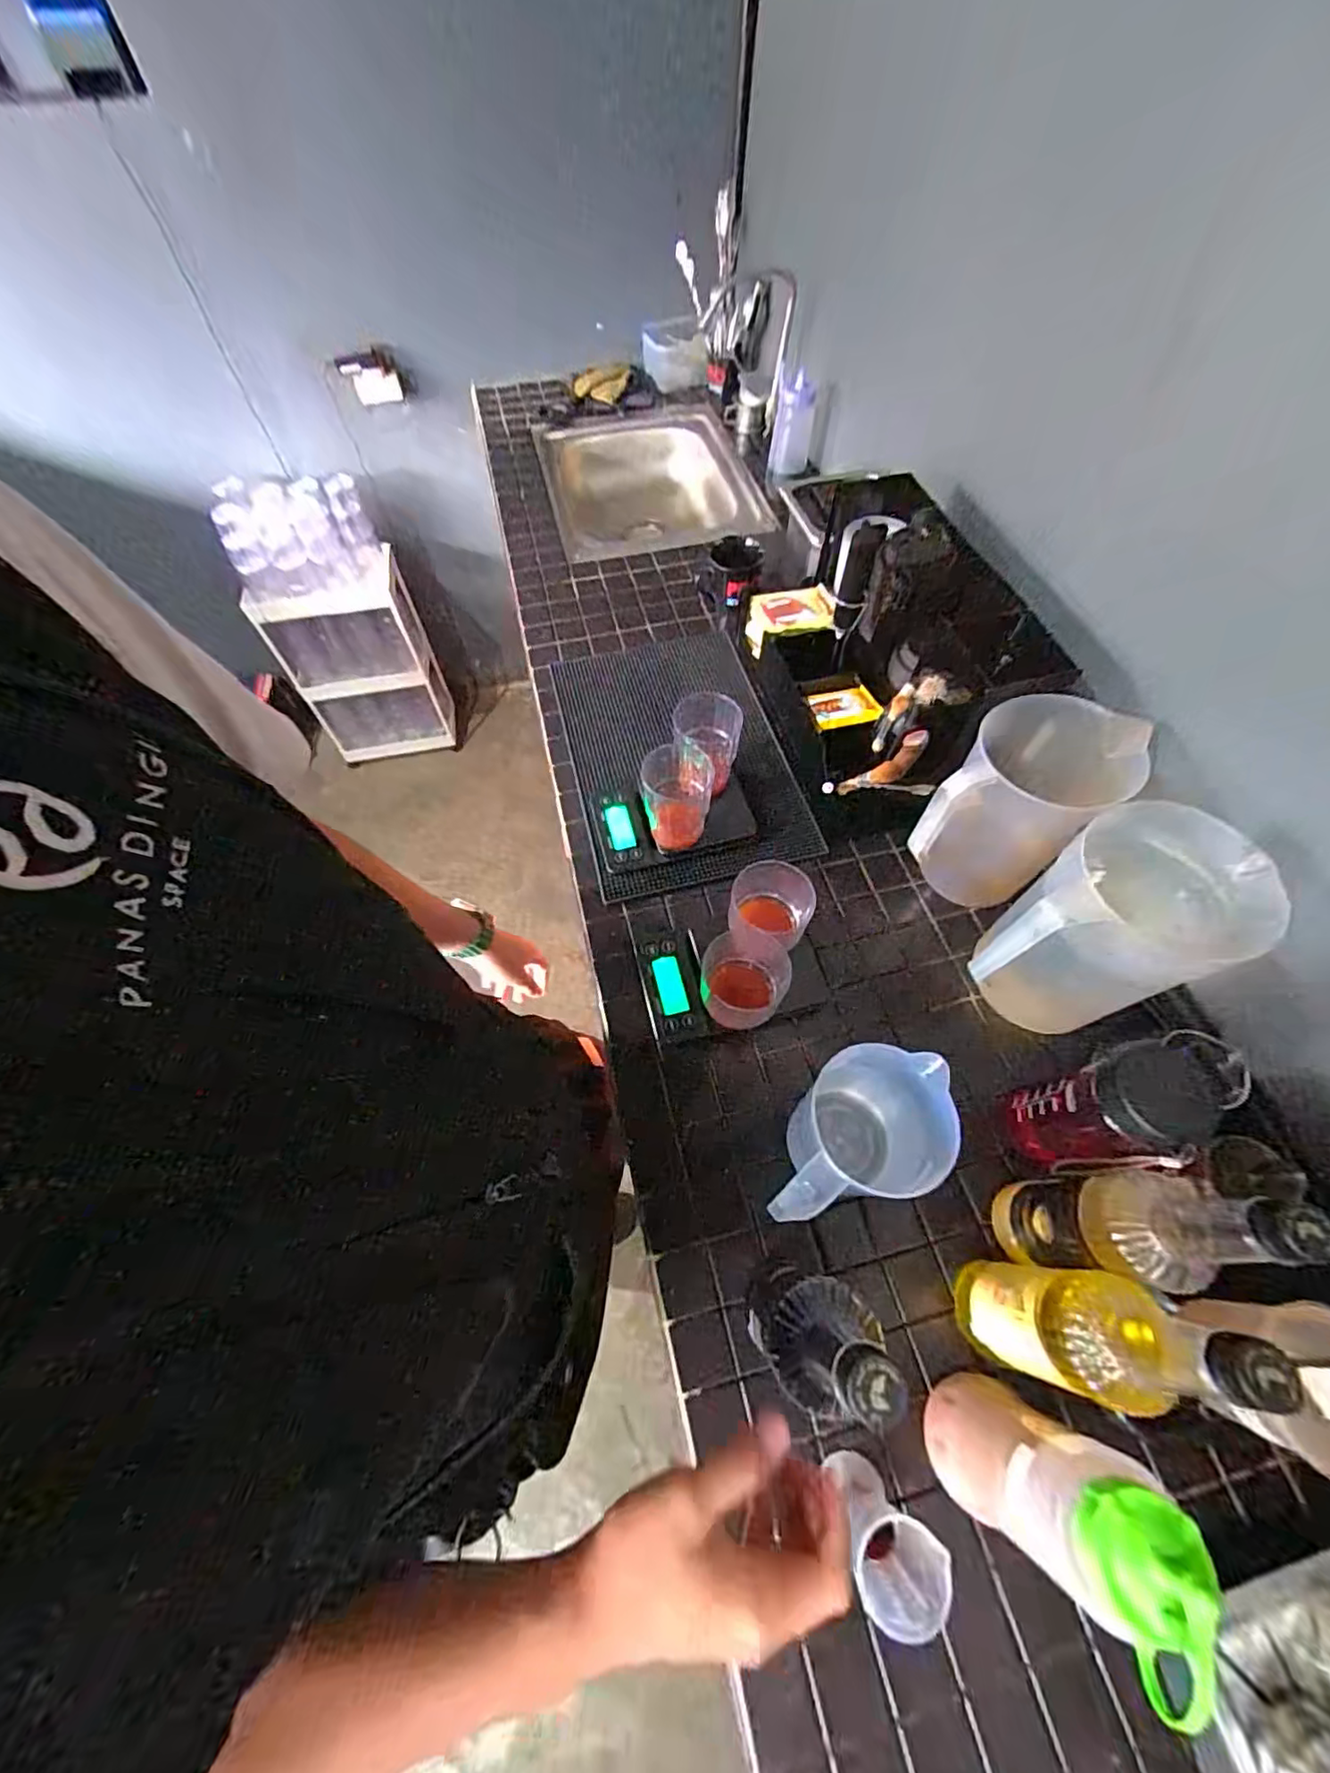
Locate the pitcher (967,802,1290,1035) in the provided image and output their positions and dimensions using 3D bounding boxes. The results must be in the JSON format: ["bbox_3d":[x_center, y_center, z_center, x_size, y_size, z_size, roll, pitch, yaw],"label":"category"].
[{"bbox_3d":[0.394,0.058,0.564,0.187,0.235,0.139,-30,64,-15],"label":"pitcher"}]

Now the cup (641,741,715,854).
[{"bbox_3d":[0.015,-0.103,0.690,0.079,0.100,0.070,-5,60,-2],"label":"cup"}]

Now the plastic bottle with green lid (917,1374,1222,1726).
[{"bbox_3d":[0.239,0.388,0.385,0.070,0.224,0.090,28,64,16],"label":"plastic bottle with green lid"}]

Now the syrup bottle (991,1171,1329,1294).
[{"bbox_3d":[0.327,0.251,0.439,0.060,0.252,0.072,-3,60,-1],"label":"syrup bottle"}]

